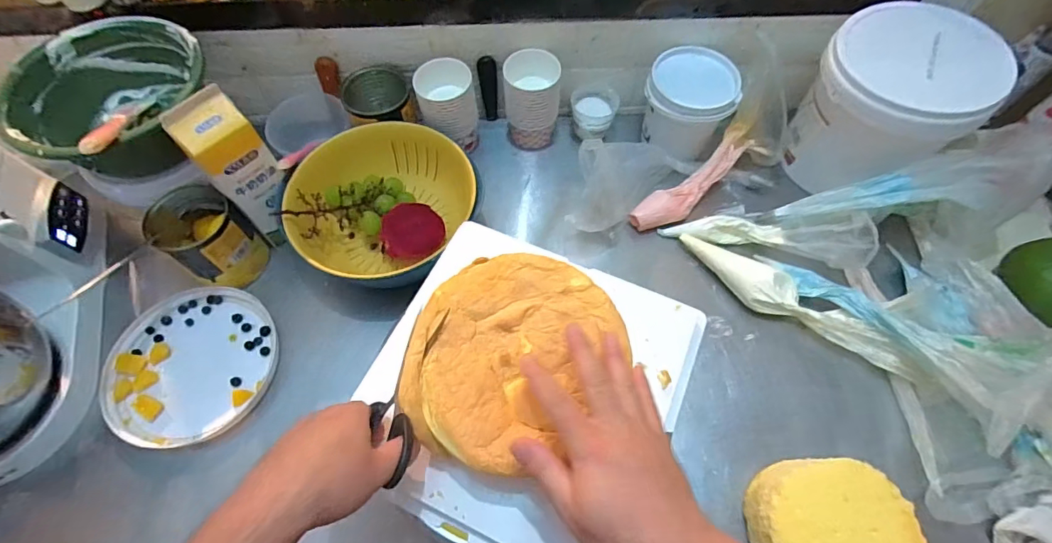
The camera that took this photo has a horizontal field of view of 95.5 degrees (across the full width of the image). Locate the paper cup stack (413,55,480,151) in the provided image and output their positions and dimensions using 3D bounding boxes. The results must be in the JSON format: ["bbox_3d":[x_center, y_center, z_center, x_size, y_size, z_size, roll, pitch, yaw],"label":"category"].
[{"bbox_3d":[-0.112,-0.236,0.712,0.086,0.135,0.070,-12,63,-6],"label":"paper cup stack"}]

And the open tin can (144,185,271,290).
[{"bbox_3d":[-0.420,-0.042,0.637,0.099,0.100,0.098,22,65,12],"label":"open tin can"}]

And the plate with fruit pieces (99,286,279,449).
[{"bbox_3d":[-0.426,0.112,0.614,0.191,0.026,0.206,0,62,0],"label":"plate with fruit pieces"}]

